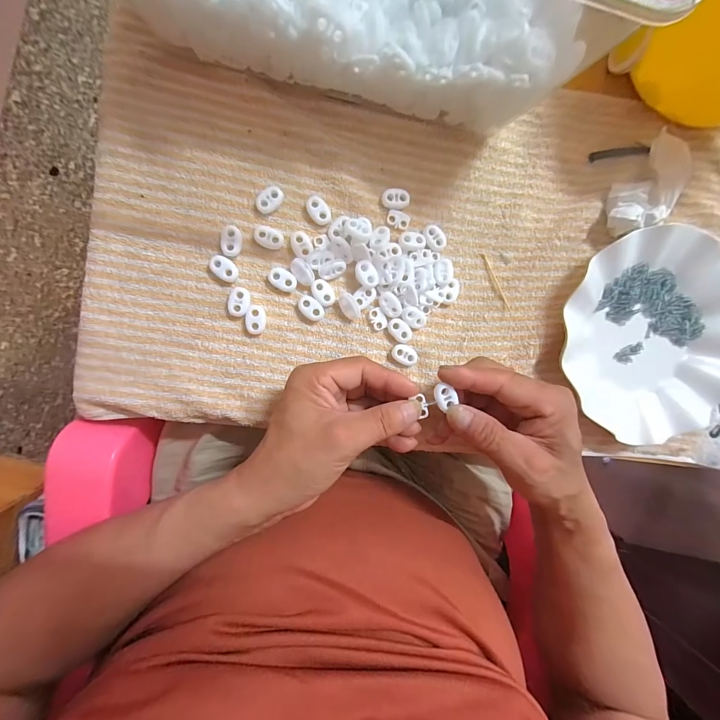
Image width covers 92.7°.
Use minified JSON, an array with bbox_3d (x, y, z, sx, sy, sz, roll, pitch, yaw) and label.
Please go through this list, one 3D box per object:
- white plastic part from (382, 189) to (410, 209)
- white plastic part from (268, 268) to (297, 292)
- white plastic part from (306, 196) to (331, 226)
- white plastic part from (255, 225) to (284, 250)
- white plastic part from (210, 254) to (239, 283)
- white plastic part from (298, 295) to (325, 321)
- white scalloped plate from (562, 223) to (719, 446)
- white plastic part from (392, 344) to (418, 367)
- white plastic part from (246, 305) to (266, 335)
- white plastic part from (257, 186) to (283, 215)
[{"bbox_3d":[0.029,-0.129,0.275,0.022,0.005,0.015,0,94,-8],"label":"white plastic part"},{"bbox_3d":[-0.060,-0.063,0.268,0.022,0.004,0.015,31,89,-9],"label":"white plastic part"},{"bbox_3d":[-0.032,-0.116,0.268,0.015,0.005,0.022,-34,97,-5],"label":"white plastic part"},{"bbox_3d":[-0.070,-0.095,0.265,0.022,0.004,0.015,26,90,-9],"label":"white plastic part"},{"bbox_3d":[-0.103,-0.069,0.261,0.015,0.004,0.023,-44,98,-3],"label":"white plastic part"},{"bbox_3d":[-0.039,-0.041,0.272,0.023,0.004,0.015,42,87,-8],"label":"white plastic part"},{"bbox_3d":[0.277,-0.022,0.312,0.179,0.024,0.182,-8,95,-7],"label":"white scalloped plate"},{"bbox_3d":[0.038,-0.004,0.287,0.023,0.004,0.016,22,90,-9],"label":"white plastic part"},{"bbox_3d":[-0.081,-0.031,0.267,0.015,0.004,0.022,2,93,-8],"label":"white plastic part"},{"bbox_3d":[-0.069,-0.122,0.262,0.015,0.004,0.022,41,87,-8],"label":"white plastic part"}]

